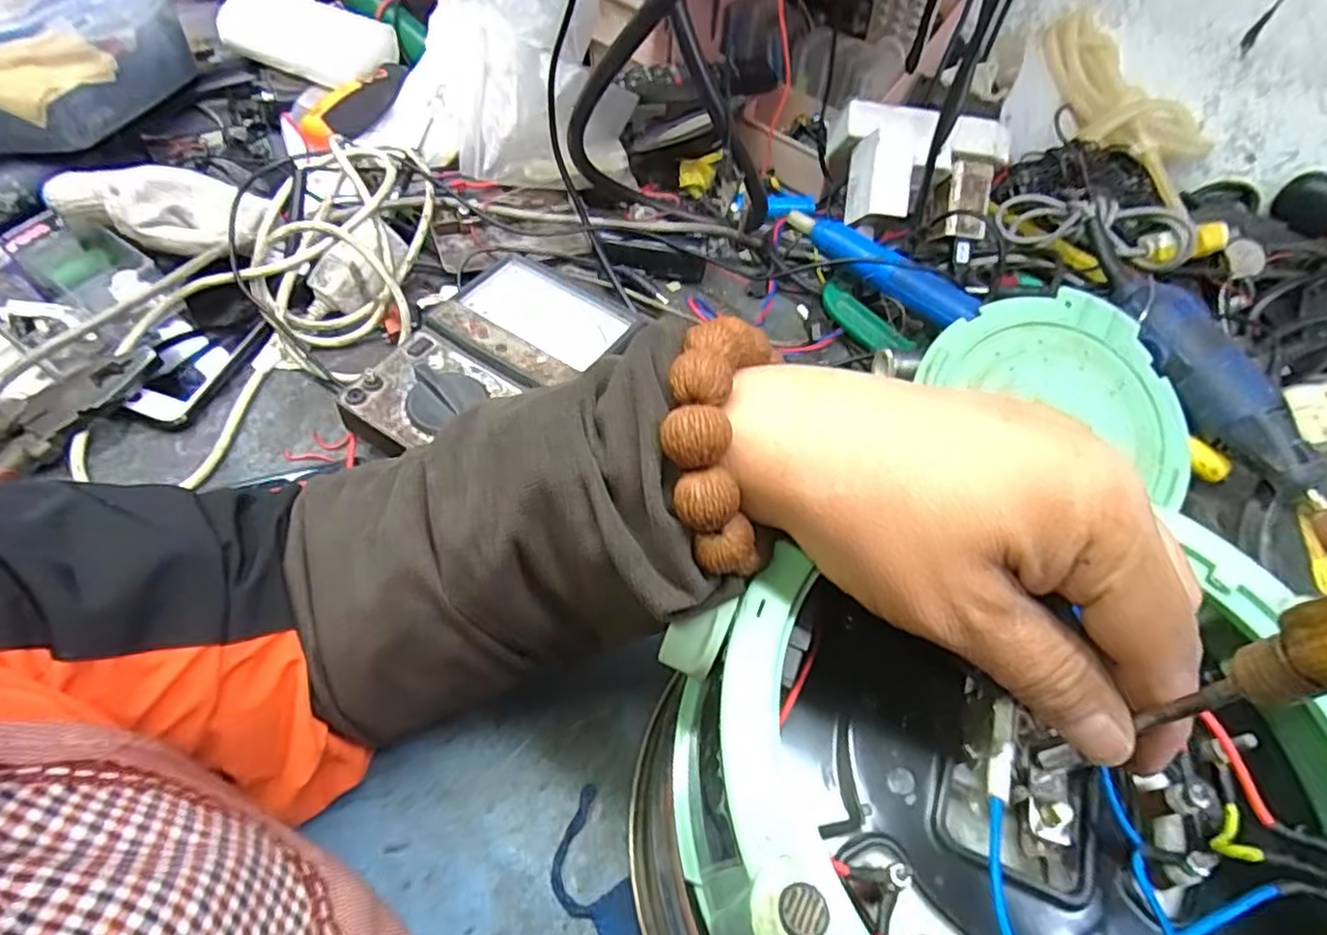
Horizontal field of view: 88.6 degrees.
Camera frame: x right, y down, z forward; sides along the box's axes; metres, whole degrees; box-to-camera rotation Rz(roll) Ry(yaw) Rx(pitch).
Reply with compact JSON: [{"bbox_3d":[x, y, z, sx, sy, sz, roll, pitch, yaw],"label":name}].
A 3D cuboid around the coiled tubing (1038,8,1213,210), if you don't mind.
[{"bbox_3d":[0.385,-0.308,0.579,0.171,0.049,0.065,46,61,-3],"label":"coiled tubing"}]

